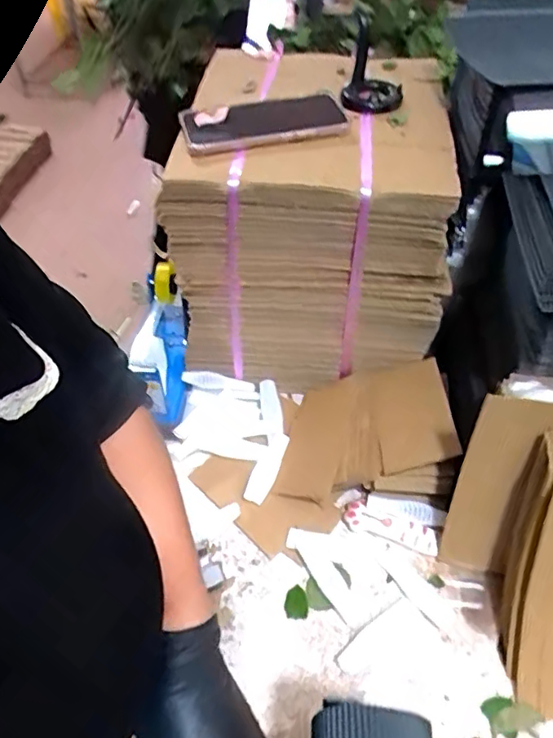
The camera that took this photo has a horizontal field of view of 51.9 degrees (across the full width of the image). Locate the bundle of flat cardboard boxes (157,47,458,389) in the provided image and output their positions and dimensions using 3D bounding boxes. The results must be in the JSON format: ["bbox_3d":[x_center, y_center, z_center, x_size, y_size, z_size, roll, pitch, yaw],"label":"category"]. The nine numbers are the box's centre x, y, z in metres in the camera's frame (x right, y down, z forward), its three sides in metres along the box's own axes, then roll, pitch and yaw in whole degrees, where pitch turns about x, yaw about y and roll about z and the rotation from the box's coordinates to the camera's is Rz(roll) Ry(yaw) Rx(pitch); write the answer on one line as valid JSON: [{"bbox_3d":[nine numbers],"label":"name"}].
[{"bbox_3d":[0.040,-0.199,0.737,0.297,0.294,0.326,0,49,2],"label":"bundle of flat cardboard boxes"}]

